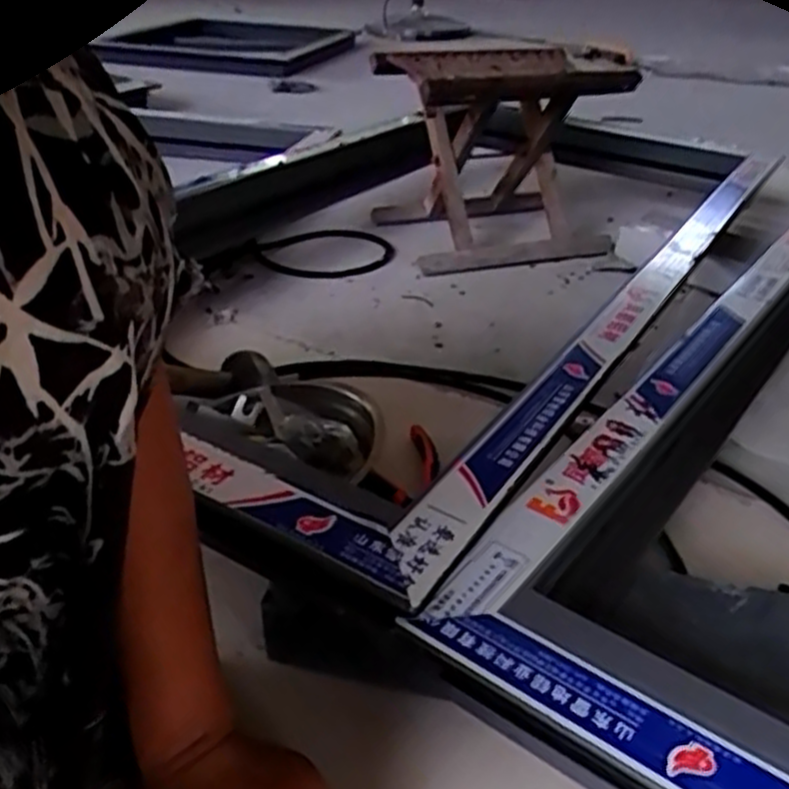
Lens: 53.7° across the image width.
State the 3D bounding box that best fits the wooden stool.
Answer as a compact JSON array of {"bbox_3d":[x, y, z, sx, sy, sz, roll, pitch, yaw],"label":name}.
[{"bbox_3d":[0.150,-0.372,1.176,0.315,0.248,0.214,-10,34,-17],"label":"wooden stool"}]

